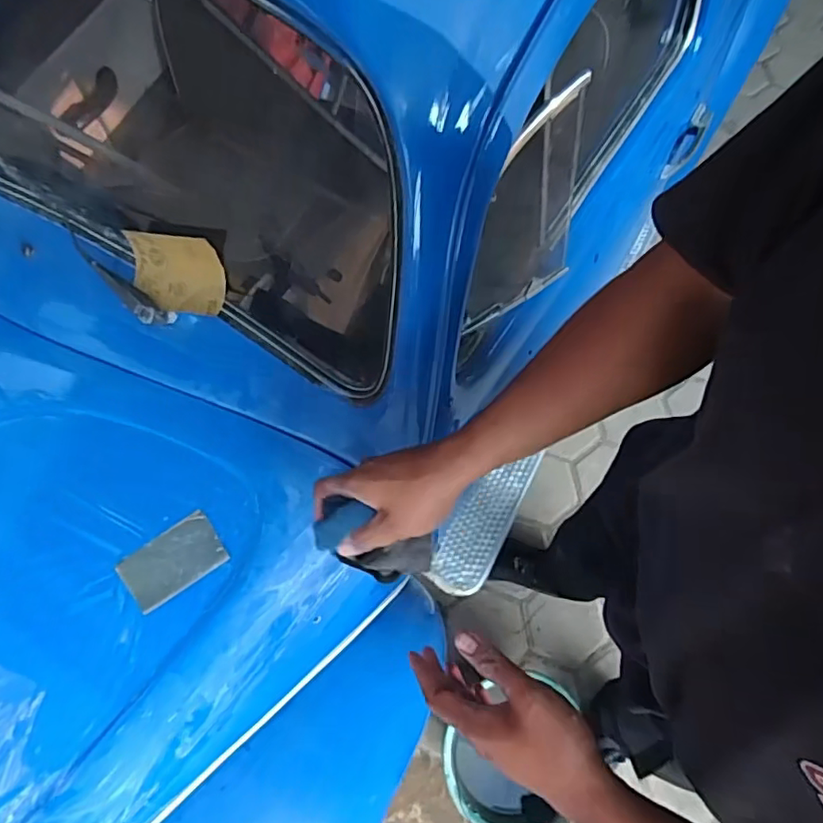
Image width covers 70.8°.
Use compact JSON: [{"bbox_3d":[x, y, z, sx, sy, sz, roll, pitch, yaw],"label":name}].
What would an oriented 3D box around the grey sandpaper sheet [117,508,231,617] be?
[{"bbox_3d":[-0.289,0.182,0.703,0.113,0.005,0.070,-34,85,-16],"label":"grey sandpaper sheet"}]

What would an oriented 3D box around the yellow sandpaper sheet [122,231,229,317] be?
[{"bbox_3d":[-0.302,-0.178,0.742,0.134,0.095,0.020,12,23,18],"label":"yellow sandpaper sheet"}]

